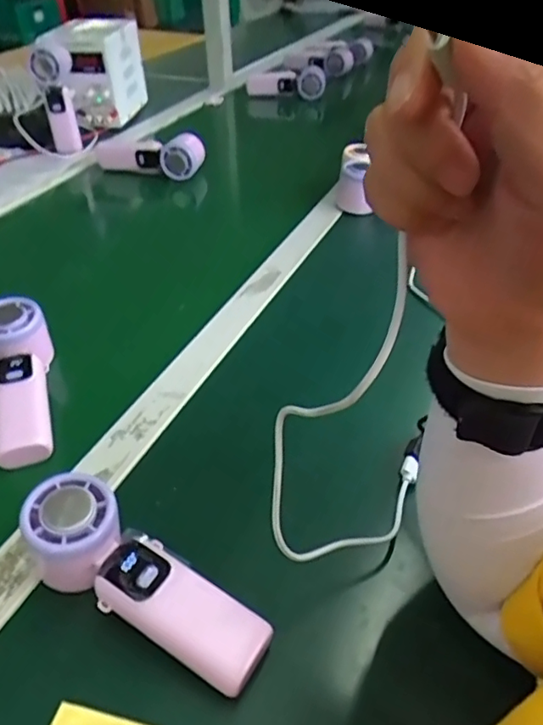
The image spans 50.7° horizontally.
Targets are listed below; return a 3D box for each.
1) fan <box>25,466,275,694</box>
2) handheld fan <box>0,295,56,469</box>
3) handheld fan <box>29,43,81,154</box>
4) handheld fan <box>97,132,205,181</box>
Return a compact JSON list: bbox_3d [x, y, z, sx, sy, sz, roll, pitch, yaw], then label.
[{"bbox_3d":[-0.080,0.134,0.346,0.167,0.050,0.056,31,48,14],"label":"fan"},{"bbox_3d":[-0.215,0.008,0.492,0.056,0.048,0.166,-16,42,-17],"label":"handheld fan"},{"bbox_3d":[-0.362,-0.443,0.974,0.049,0.170,0.040,2,40,3],"label":"handheld fan"},{"bbox_3d":[-0.197,-0.338,0.933,0.184,0.060,0.047,12,42,15],"label":"handheld fan"}]

